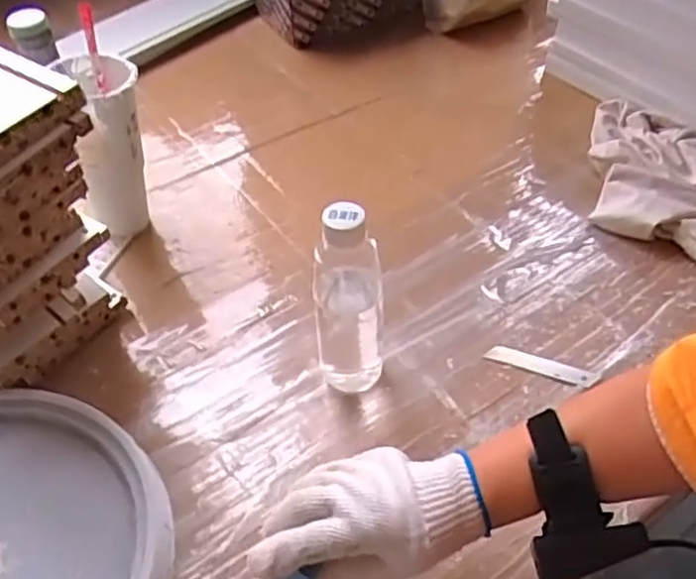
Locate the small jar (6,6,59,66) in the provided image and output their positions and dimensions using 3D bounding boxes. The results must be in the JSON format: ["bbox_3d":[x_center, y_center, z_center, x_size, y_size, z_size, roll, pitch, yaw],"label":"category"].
[{"bbox_3d":[-0.327,-0.263,0.722,0.041,0.048,0.032,-19,49,-14],"label":"small jar"}]

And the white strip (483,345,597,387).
[{"bbox_3d":[0.178,0.069,0.643,0.097,0.004,0.018,15,49,18],"label":"white strip"}]

